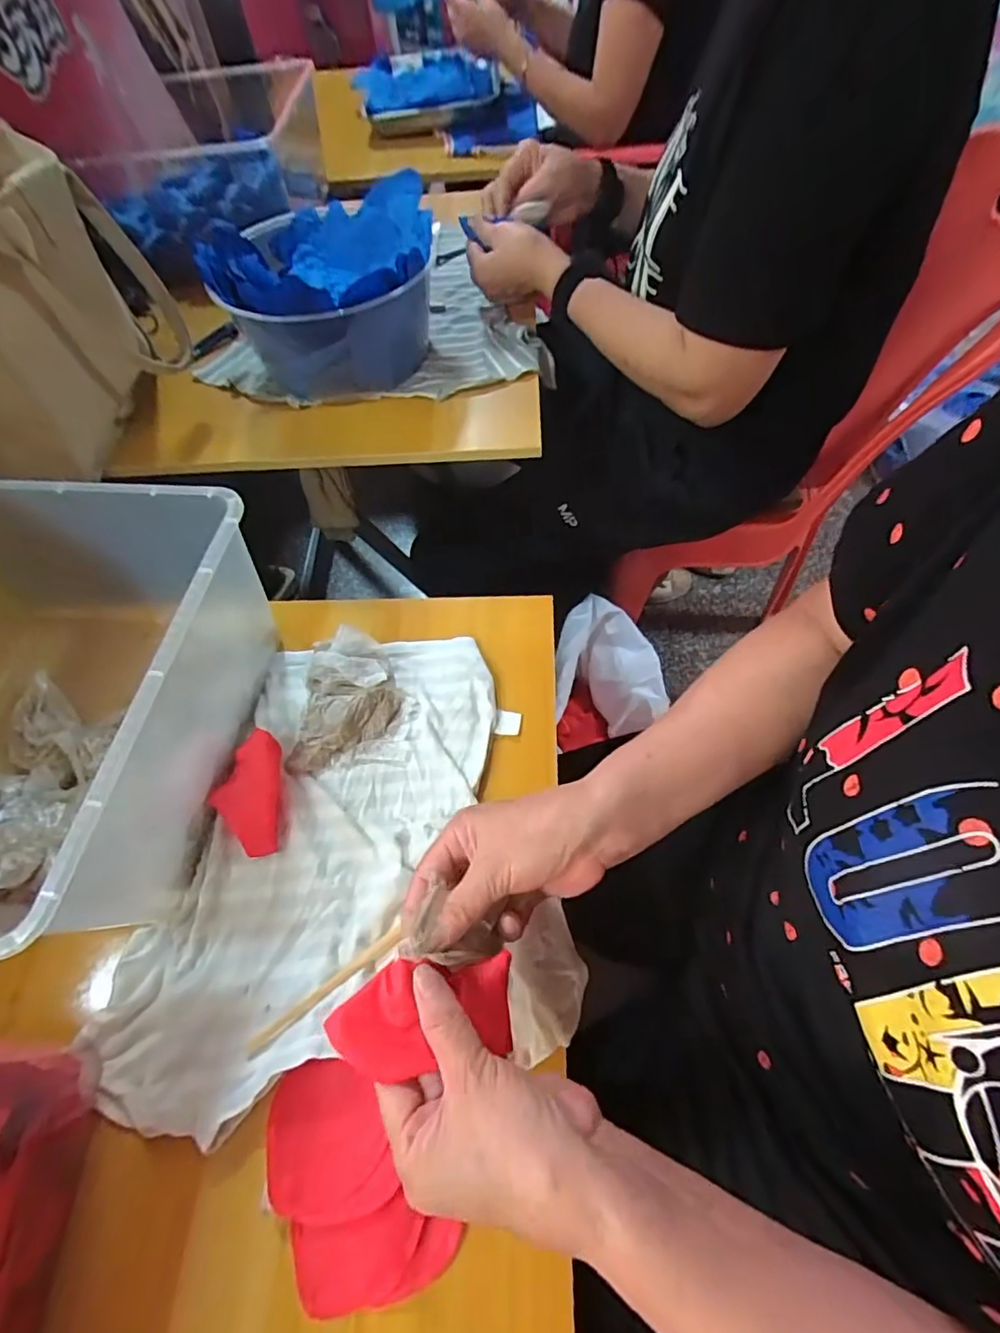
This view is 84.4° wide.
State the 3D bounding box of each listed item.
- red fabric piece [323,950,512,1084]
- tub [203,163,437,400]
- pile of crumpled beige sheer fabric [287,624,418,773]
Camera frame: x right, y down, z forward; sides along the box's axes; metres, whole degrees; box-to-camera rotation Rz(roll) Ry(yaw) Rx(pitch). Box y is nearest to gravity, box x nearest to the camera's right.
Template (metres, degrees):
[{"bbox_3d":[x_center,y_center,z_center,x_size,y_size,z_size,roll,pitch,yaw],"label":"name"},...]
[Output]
[{"bbox_3d":[-0.038,0.179,0.286,0.093,0.019,0.048,-1,58,-20],"label":"red fabric piece"},{"bbox_3d":[-0.180,-0.384,0.586,0.220,0.112,0.212,0,60,4],"label":"tub"},{"bbox_3d":[-0.117,0.024,0.447,0.089,0.025,0.118,3,60,5],"label":"pile of crumpled beige sheer fabric"}]

